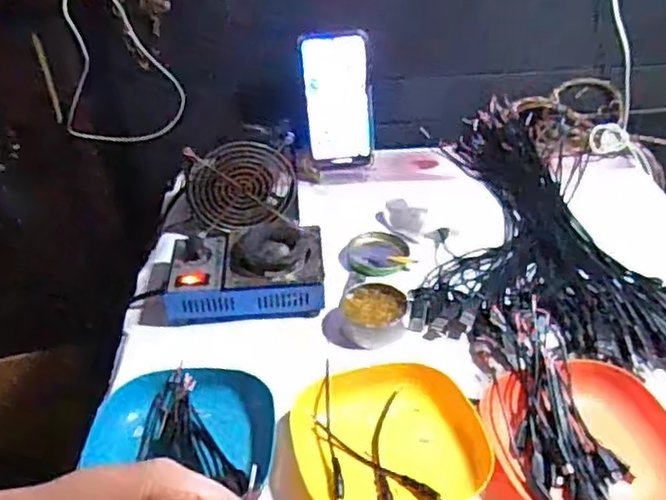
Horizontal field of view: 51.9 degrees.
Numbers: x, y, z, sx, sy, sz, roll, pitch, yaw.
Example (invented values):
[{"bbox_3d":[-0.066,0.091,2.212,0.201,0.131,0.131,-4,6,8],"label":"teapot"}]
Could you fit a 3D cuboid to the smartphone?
[{"bbox_3d":[0.007,-0.177,0.817,0.079,0.164,0.016,-6,25,-1],"label":"smartphone"}]

